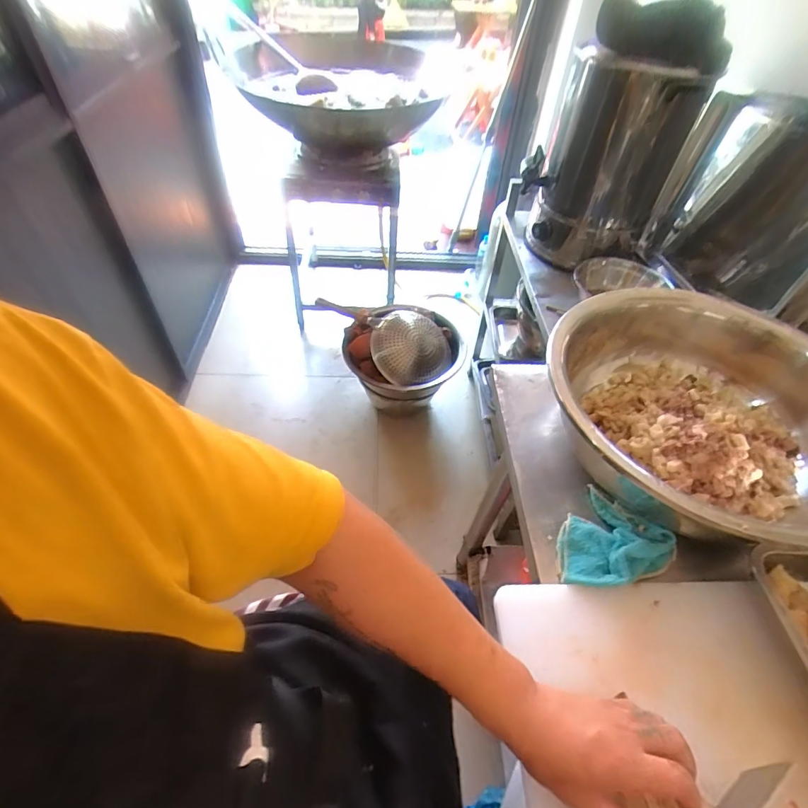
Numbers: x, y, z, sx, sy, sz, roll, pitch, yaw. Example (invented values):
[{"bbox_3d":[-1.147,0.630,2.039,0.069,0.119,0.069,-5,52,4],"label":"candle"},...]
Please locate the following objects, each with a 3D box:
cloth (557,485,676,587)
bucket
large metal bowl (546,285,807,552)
[{"bbox_3d":[0.245,0.172,0.549,0.134,0.034,0.114,-26,55,-24],"label":"cloth"},{"bbox_3d":[-0.004,-0.142,1.583,0.381,0.302,0.366,2,49,-2],"label":"bucket"},{"bbox_3d":[0.379,0.006,0.604,0.370,0.146,0.379,2,49,-2],"label":"large metal bowl"}]

